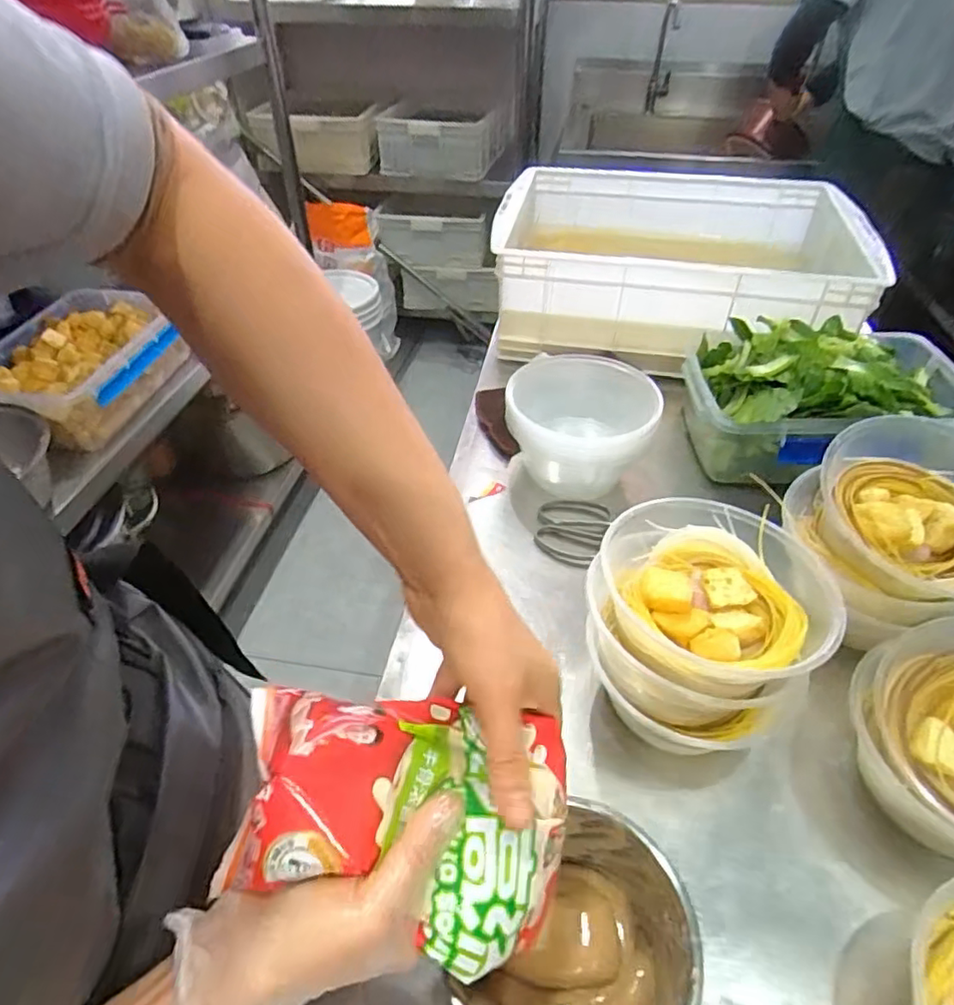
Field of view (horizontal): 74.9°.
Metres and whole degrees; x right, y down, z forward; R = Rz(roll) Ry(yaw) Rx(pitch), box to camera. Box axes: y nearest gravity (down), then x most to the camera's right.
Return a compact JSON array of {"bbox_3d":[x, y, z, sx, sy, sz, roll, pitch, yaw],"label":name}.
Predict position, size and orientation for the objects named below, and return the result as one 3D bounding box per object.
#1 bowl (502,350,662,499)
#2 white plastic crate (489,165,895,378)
[{"bbox_3d":[0.117,-0.083,0.722,0.164,0.099,0.166,0,43,0],"label":"bowl"},{"bbox_3d":[0.297,-0.380,0.968,0.528,0.133,0.404,9,44,9],"label":"white plastic crate"}]

